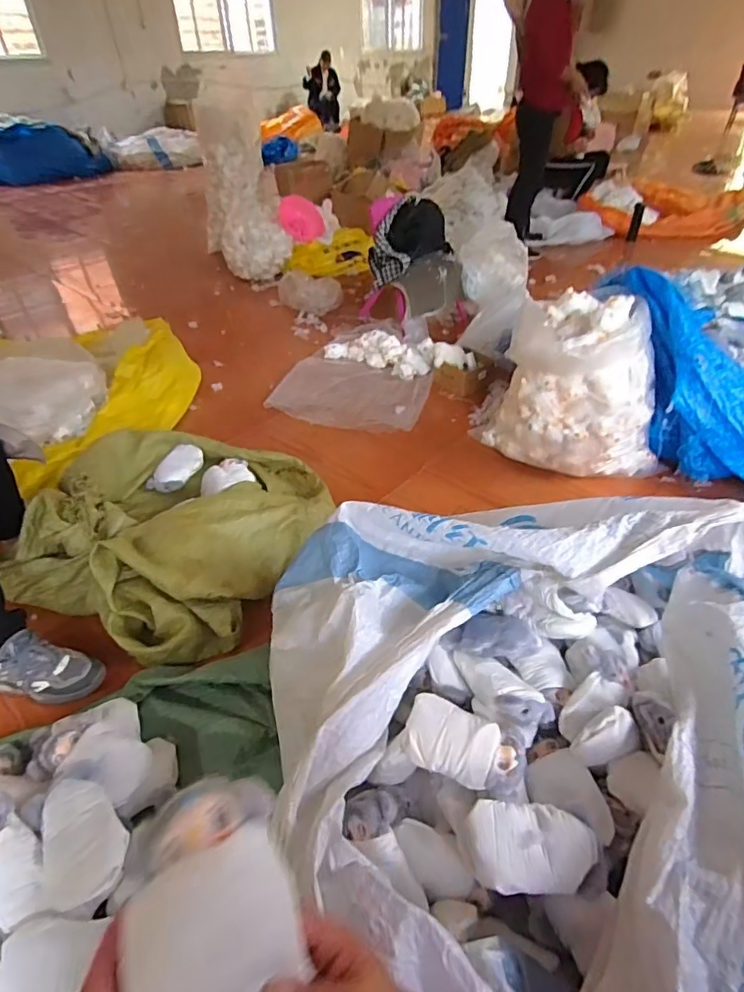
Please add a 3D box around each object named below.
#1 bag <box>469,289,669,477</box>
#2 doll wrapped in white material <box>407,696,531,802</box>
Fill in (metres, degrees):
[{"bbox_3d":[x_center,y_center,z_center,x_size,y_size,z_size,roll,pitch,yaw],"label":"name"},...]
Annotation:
[{"bbox_3d":[0.573,-0.318,1.497,0.538,0.427,0.300,27,47,28],"label":"bag"},{"bbox_3d":[0.148,0.391,0.814,0.192,0.061,0.112,16,43,18],"label":"doll wrapped in white material"}]

